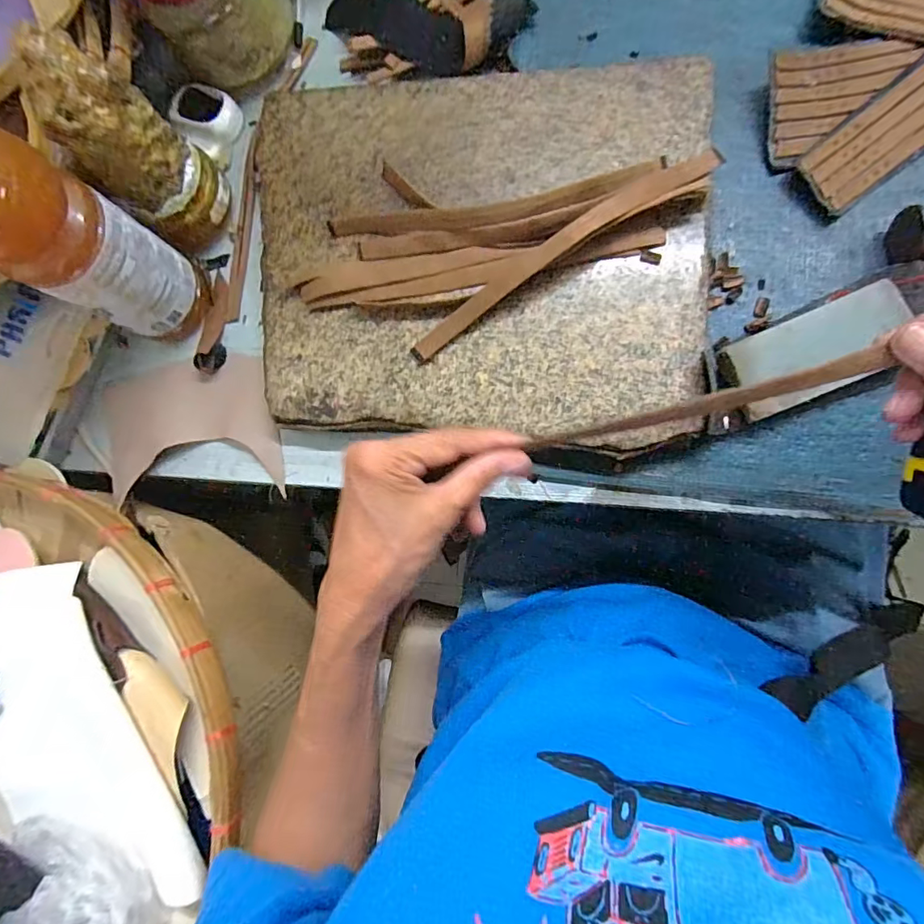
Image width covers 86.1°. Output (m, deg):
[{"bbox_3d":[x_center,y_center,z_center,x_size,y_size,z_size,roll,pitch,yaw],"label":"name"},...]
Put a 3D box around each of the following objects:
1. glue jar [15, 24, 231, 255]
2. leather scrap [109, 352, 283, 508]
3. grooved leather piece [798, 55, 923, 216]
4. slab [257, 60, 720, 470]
[{"bbox_3d":[-0.225,-0.212,0.335,0.065,0.120,0.065,-1,86,8],"label":"glue jar"},{"bbox_3d":[-0.216,-0.025,0.394,0.148,0.008,0.104,-8,83,7],"label":"leather scrap"},{"bbox_3d":[0.292,-0.226,0.320,0.146,0.008,0.049,-38,88,10],"label":"grooved leather piece"},{"bbox_3d":[0.003,-0.139,0.343,0.310,0.019,0.257,4,87,9],"label":"slab"}]

